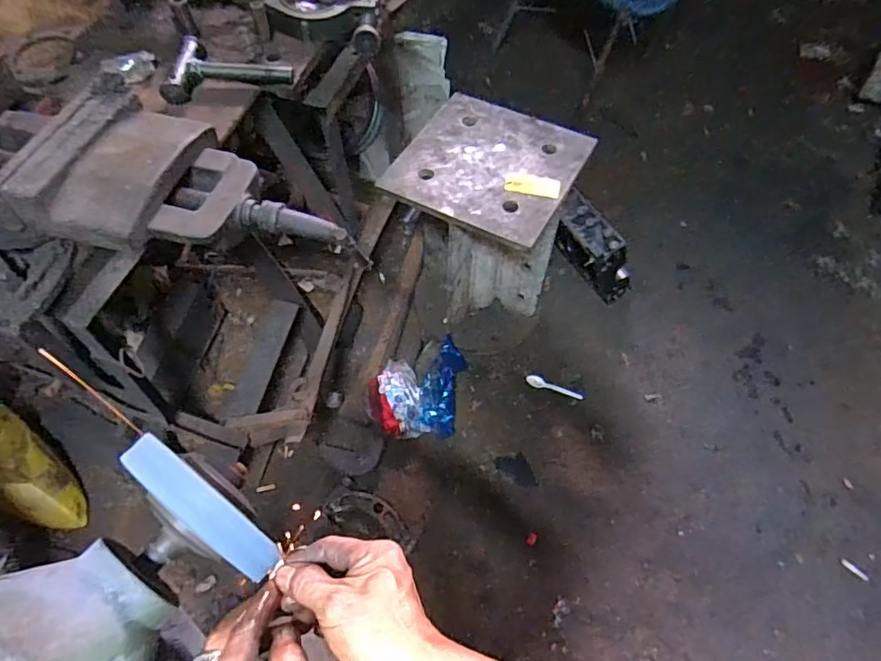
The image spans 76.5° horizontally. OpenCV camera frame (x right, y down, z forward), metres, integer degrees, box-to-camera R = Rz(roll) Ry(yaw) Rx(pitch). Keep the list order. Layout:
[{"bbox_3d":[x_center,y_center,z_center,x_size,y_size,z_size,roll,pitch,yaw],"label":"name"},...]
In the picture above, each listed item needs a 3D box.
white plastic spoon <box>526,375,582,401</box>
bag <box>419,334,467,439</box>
[{"bbox_3d":[0.295,0.150,1.451,0.148,0.020,0.029,24,60,15],"label":"white plastic spoon"},{"bbox_3d":[0.004,0.138,1.430,0.102,0.062,0.265,9,58,6],"label":"bag"}]

